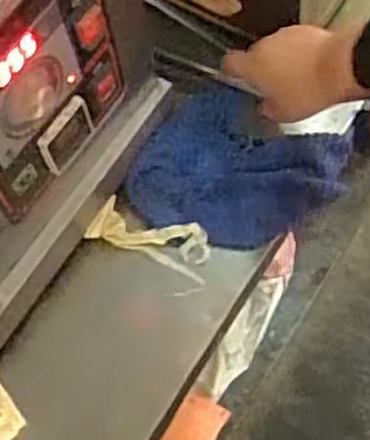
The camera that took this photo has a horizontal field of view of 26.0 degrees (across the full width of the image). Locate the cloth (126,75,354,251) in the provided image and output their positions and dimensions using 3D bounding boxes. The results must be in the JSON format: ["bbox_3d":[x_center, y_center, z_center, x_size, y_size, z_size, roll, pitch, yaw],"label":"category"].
[{"bbox_3d":[0.046,-0.046,0.749,0.168,0.023,0.157,30,72,13],"label":"cloth"}]

